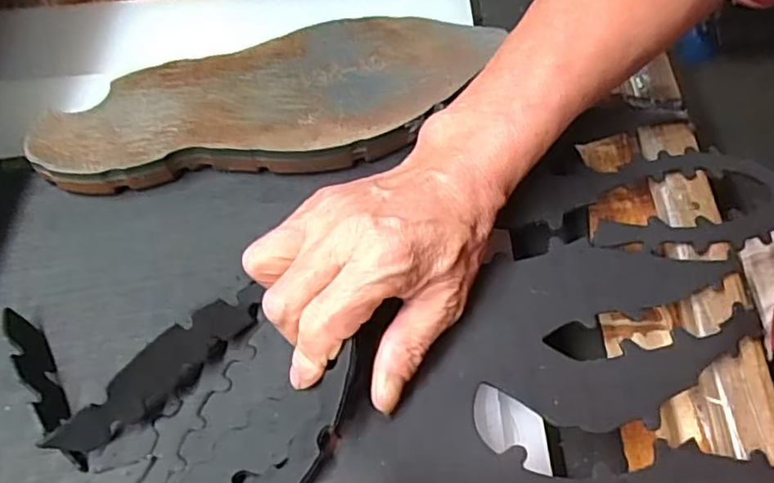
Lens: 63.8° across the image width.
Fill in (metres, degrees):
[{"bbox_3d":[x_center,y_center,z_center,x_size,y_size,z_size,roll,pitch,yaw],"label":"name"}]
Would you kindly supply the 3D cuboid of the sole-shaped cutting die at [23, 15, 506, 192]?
[{"bbox_3d":[-0.073,-0.089,0.392,0.282,0.018,0.108,-14,61,-3],"label":"sole-shaped cutting die"}]

